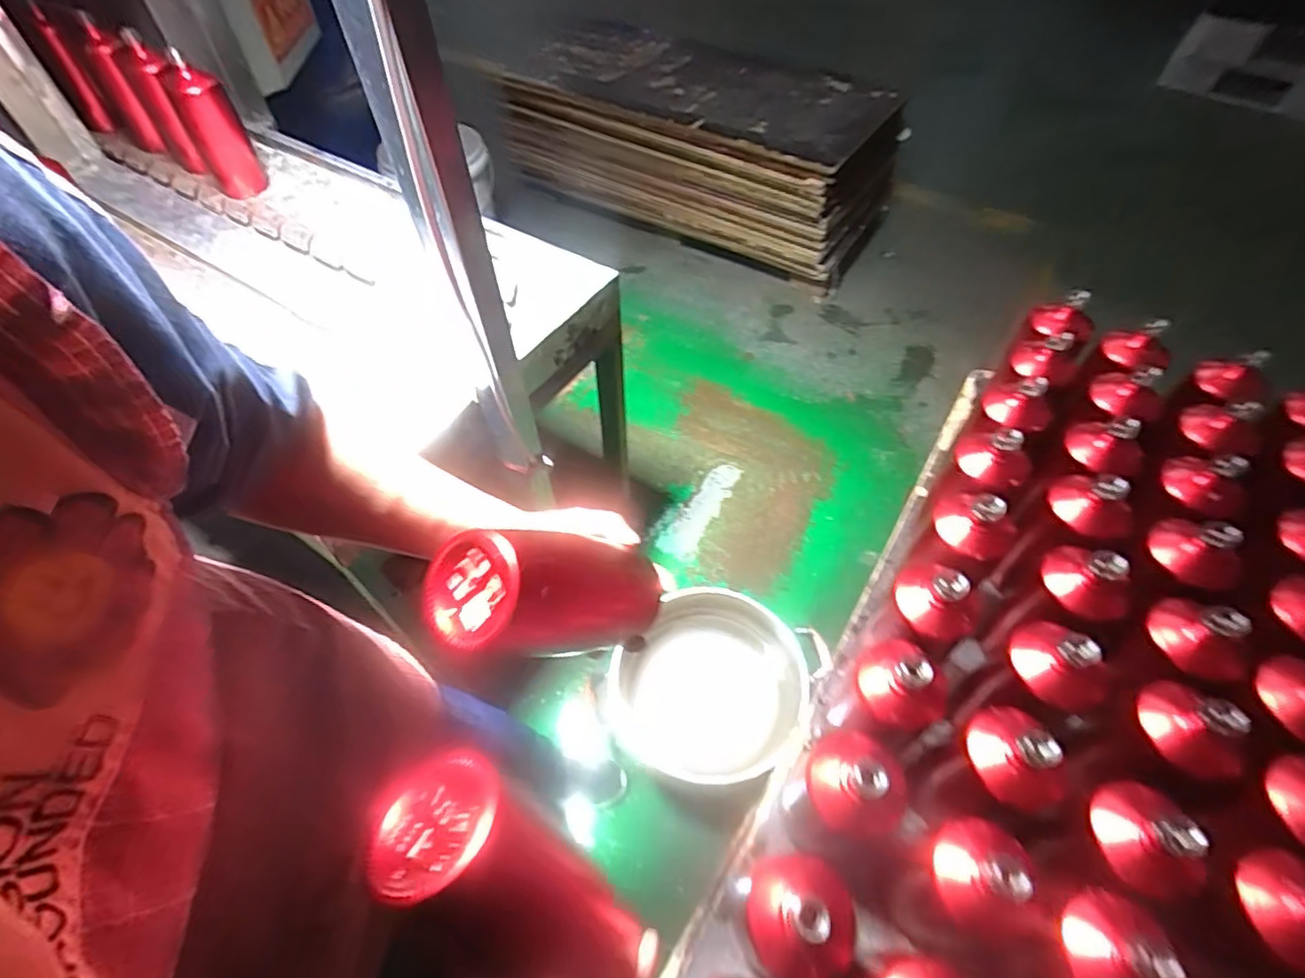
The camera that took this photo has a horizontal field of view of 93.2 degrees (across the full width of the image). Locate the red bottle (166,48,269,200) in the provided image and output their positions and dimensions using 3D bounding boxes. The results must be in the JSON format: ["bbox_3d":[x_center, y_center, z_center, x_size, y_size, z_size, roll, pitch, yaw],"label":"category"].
[{"bbox_3d":[-0.729,-0.602,1.030,0.083,0.209,0.074,-30,59,-18],"label":"red bottle"}]

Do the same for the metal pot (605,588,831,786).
[{"bbox_3d":[0.104,0.394,1.215,0.362,0.256,0.330,-1,55,2],"label":"metal pot"}]

